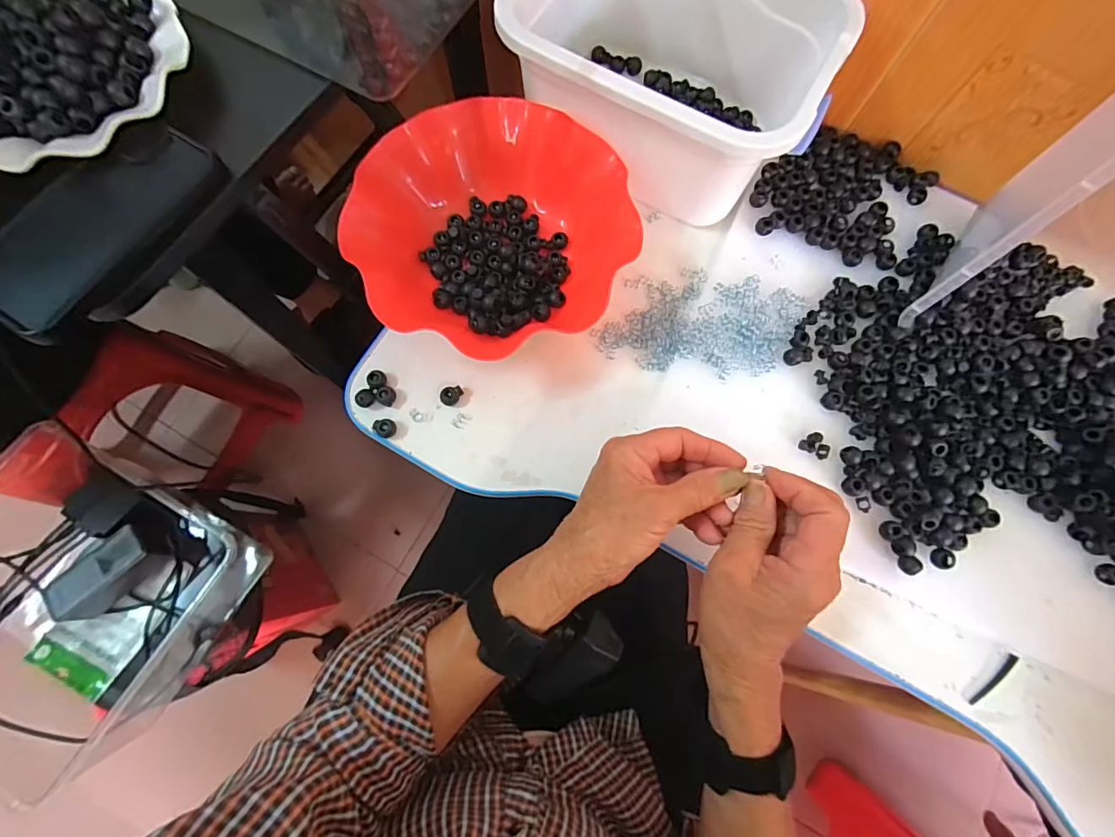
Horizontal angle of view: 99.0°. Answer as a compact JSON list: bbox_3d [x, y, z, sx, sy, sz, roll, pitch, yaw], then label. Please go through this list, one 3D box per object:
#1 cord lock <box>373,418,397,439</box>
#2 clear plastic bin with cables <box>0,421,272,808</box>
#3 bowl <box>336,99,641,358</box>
[{"bbox_3d":[-0.141,0.007,0.389,0.018,0.009,0.016,31,80,7],"label":"cord lock"},{"bbox_3d":[-0.586,0.198,0.575,0.320,0.178,0.282,21,77,3],"label":"clear plastic bin with cables"},{"bbox_3d":[-0.054,-0.154,0.402,0.214,0.059,0.215,0,78,1],"label":"bowl"}]

